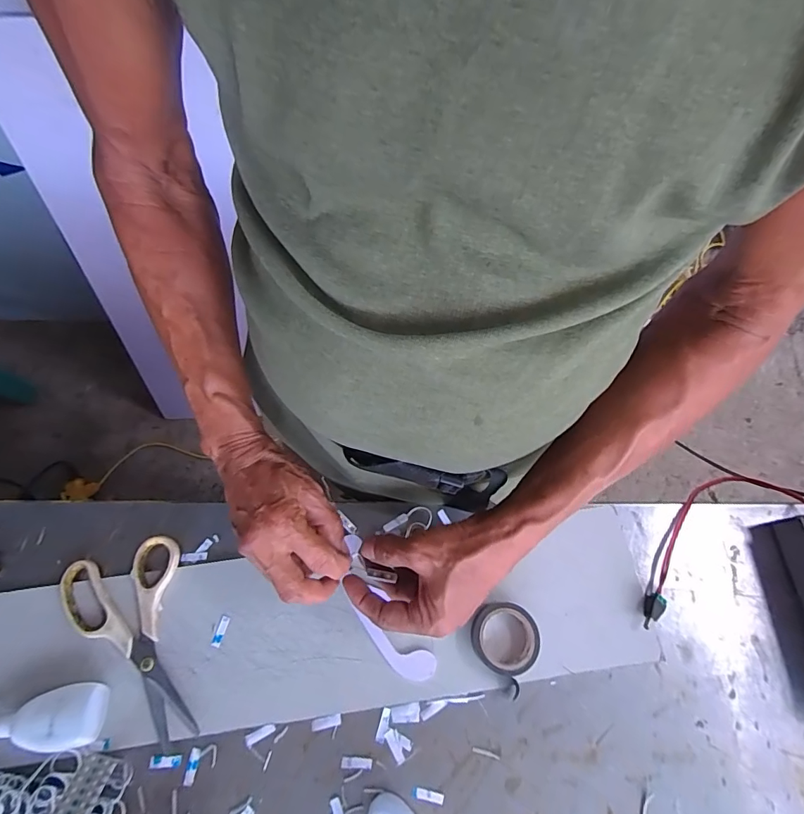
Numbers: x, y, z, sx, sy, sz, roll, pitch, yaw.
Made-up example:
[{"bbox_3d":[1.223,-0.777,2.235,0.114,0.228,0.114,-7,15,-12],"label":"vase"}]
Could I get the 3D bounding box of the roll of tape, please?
[{"bbox_3d":[0.091,0.208,0.391,0.061,0.021,0.062,0,67,0],"label":"roll of tape"}]

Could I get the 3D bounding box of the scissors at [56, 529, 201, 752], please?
[{"bbox_3d":[-0.246,0.212,0.393,0.100,0.012,0.168,-17,68,-7],"label":"scissors"}]

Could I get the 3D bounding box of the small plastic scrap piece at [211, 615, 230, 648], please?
[{"bbox_3d":[-0.166,0.205,0.400,0.008,0.004,0.026,12,68,5],"label":"small plastic scrap piece"}]

